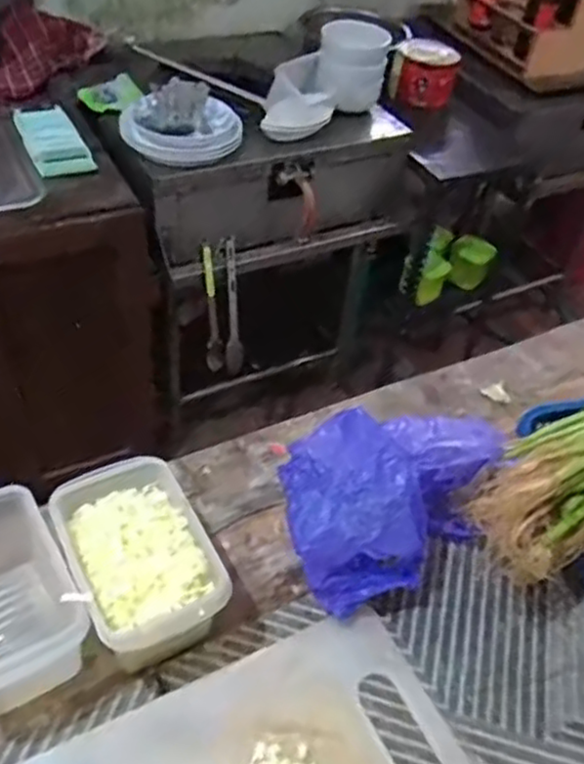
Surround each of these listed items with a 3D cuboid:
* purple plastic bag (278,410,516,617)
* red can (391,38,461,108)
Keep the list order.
[{"bbox_3d":[0.088,0.097,0.655,0.208,0.150,0.147,-16,48,-21],"label":"purple plastic bag"},{"bbox_3d":[0.303,-0.706,1.620,0.141,0.098,0.148,4,45,-4],"label":"red can"}]

